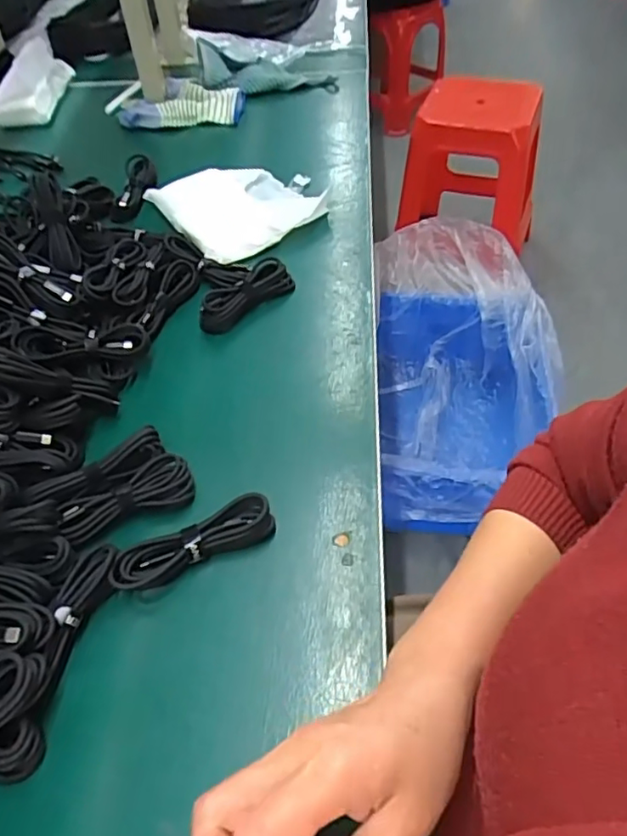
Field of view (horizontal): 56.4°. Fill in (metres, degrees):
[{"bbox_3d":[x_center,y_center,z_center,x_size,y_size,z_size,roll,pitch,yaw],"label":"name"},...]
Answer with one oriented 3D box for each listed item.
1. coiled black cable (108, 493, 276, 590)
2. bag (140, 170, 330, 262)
[{"bbox_3d":[-0.084,0.091,0.417,0.113,0.025,0.030,-22,52,-13],"label":"coiled black cable"},{"bbox_3d":[-0.088,-0.261,0.693,0.178,0.035,0.170,-32,55,-21],"label":"bag"}]

